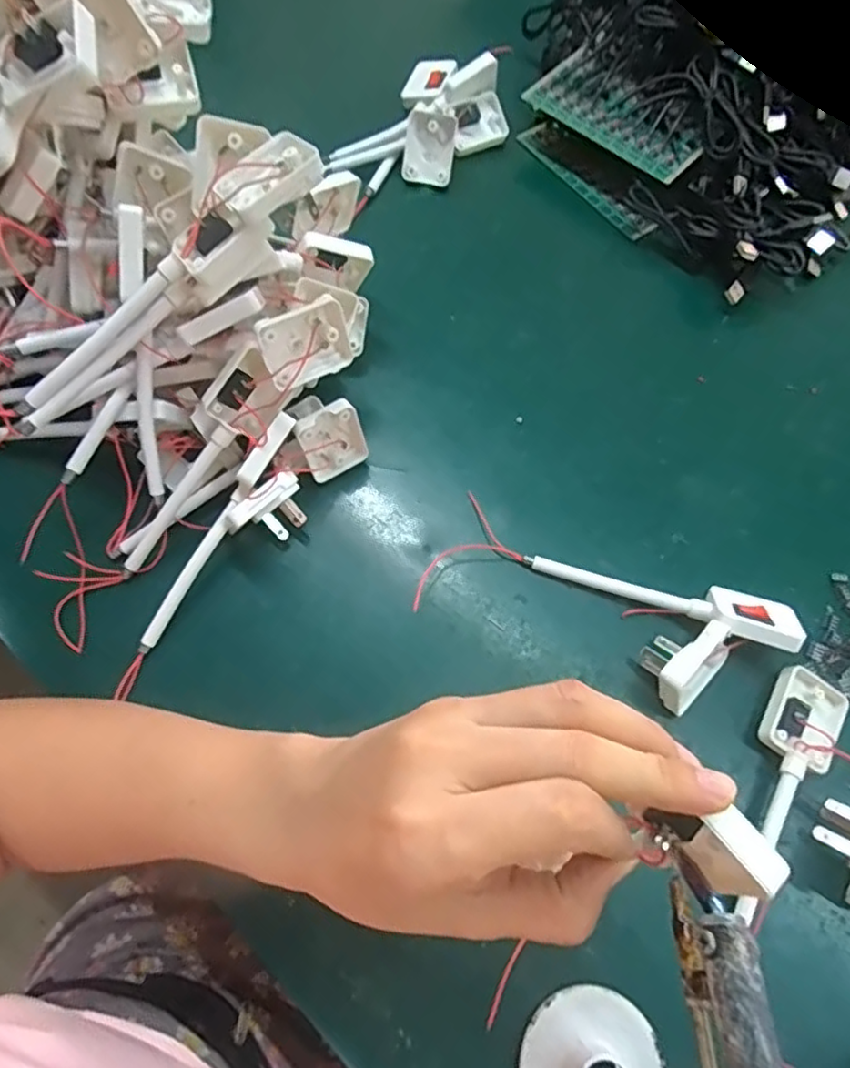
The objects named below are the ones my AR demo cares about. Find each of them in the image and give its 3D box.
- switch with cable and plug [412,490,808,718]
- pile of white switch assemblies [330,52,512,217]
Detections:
[{"bbox_3d":[0.101,0.040,0.359,0.202,0.033,0.075,21,69,10],"label":"switch with cable and plug"},{"bbox_3d":[-0.007,-0.326,0.513,0.151,0.050,0.092,-42,72,-15],"label":"pile of white switch assemblies"}]

